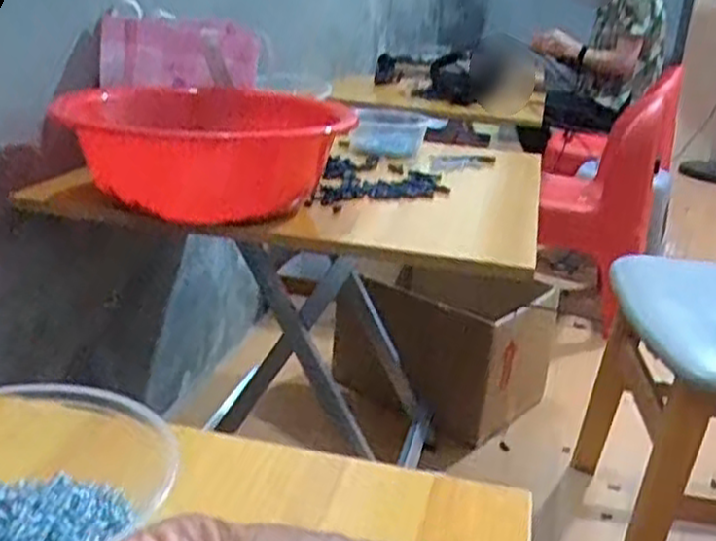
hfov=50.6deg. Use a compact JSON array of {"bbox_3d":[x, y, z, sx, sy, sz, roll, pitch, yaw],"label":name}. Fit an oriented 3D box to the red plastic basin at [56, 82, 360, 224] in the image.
[{"bbox_3d":[-0.175,-0.155,0.936,0.328,0.109,0.309,5,21,-1],"label":"red plastic basin"}]

